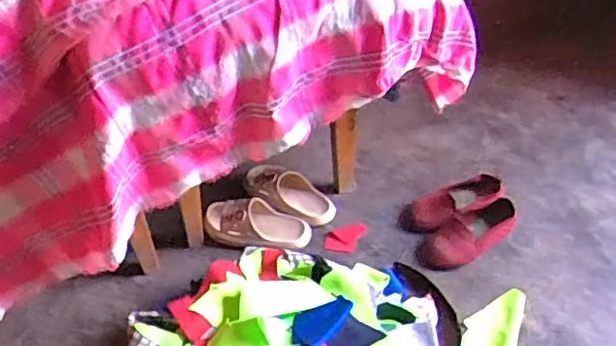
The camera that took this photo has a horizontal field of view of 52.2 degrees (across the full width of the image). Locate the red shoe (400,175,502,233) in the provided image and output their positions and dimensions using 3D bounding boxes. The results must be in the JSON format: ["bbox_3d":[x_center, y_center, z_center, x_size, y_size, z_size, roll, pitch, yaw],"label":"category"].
[{"bbox_3d":[0.310,0.068,1.325,0.239,0.054,0.077,-16,46,-17],"label":"red shoe"}]

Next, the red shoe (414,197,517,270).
[{"bbox_3d":[0.320,0.123,1.256,0.222,0.056,0.093,-23,49,-23],"label":"red shoe"}]

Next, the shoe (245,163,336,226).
[{"bbox_3d":[-0.033,0.043,1.357,0.197,0.054,0.091,28,48,7],"label":"shoe"}]

